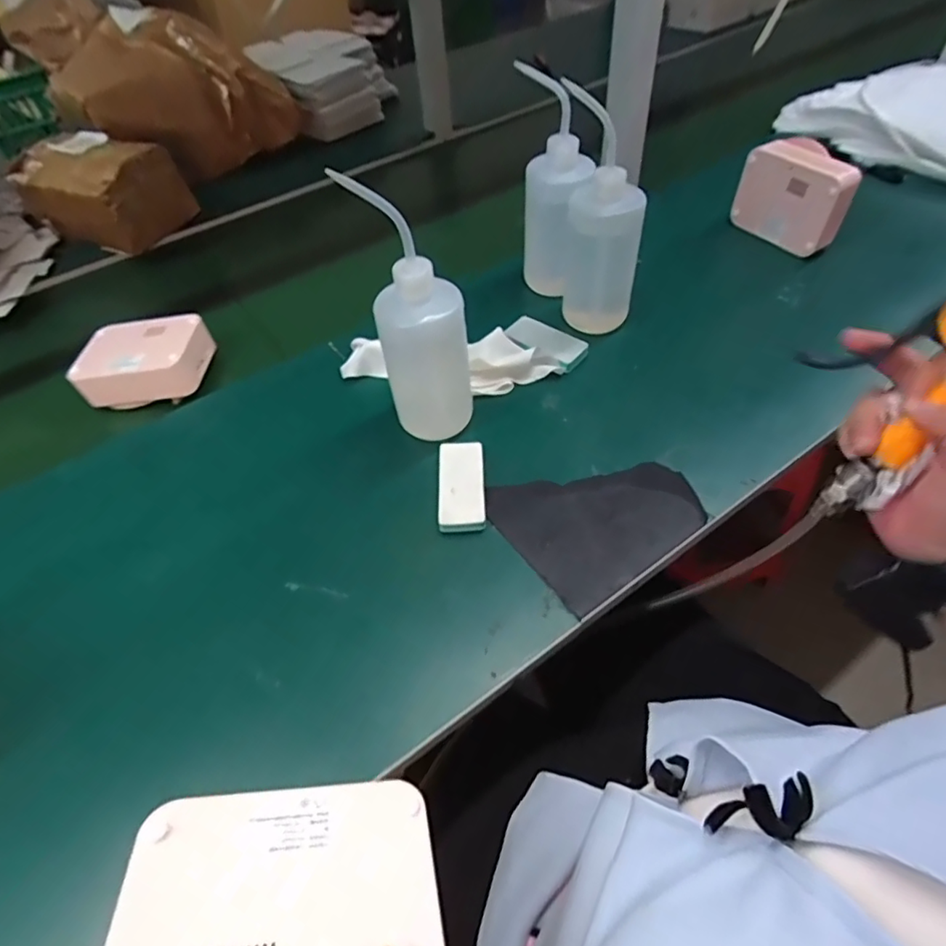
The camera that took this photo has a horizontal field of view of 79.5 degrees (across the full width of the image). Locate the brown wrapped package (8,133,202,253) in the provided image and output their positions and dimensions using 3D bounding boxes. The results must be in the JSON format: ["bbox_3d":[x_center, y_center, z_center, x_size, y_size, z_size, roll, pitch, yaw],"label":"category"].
[{"bbox_3d":[-0.562,-0.429,0.856,0.217,0.106,0.137,16,54,17],"label":"brown wrapped package"}]

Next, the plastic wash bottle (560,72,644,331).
[{"bbox_3d":[0.135,-0.263,0.592,0.083,0.223,0.067,7,52,11],"label":"plastic wash bottle"}]

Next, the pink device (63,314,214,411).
[{"bbox_3d":[-0.372,-0.128,0.647,0.125,0.049,0.098,-4,51,2],"label":"pink device"}]

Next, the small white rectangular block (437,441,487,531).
[{"bbox_3d":[-0.011,0.011,0.517,0.041,0.020,0.088,-4,51,2],"label":"small white rectangular block"}]

